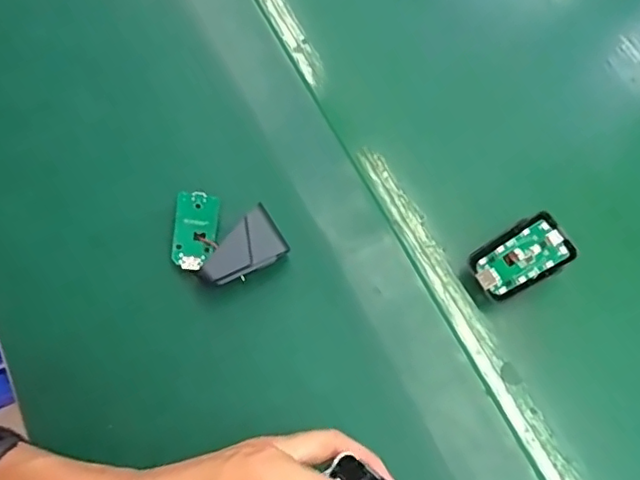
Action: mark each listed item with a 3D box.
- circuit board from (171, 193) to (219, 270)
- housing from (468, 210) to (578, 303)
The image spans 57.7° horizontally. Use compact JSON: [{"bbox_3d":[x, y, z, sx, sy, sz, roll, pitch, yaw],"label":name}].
[{"bbox_3d":[-0.094,-0.007,0.438,0.033,0.005,0.061,6,68,-18],"label":"circuit board"},{"bbox_3d":[0.145,0.016,0.425,0.065,0.040,0.044,-29,72,-13],"label":"housing"}]

